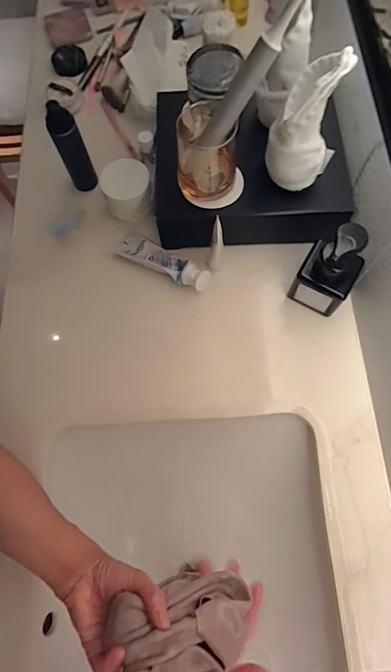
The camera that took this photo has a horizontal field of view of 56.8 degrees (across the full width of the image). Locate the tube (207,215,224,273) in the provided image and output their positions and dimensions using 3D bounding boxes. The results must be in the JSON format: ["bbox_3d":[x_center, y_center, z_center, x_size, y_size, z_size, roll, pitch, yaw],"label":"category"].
[{"bbox_3d":[0.028,-0.119,0.490,0.020,0.091,0.049,8,72,5],"label":"tube"}]

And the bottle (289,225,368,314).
[{"bbox_3d":[0.168,-0.084,0.446,0.067,0.129,0.063,26,75,10],"label":"bottle"}]

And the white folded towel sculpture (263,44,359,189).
[{"bbox_3d":[0.127,-0.243,0.409,0.079,0.138,0.068,22,74,9],"label":"white folded towel sculpture"}]

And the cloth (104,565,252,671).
[{"bbox_3d":[-0.012,0.266,0.334,0.121,0.074,0.063,-9,71,-4],"label":"cloth"}]

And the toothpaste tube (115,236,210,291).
[{"bbox_3d":[-0.047,-0.104,0.515,0.145,0.027,0.037,29,73,23],"label":"toothpaste tube"}]

